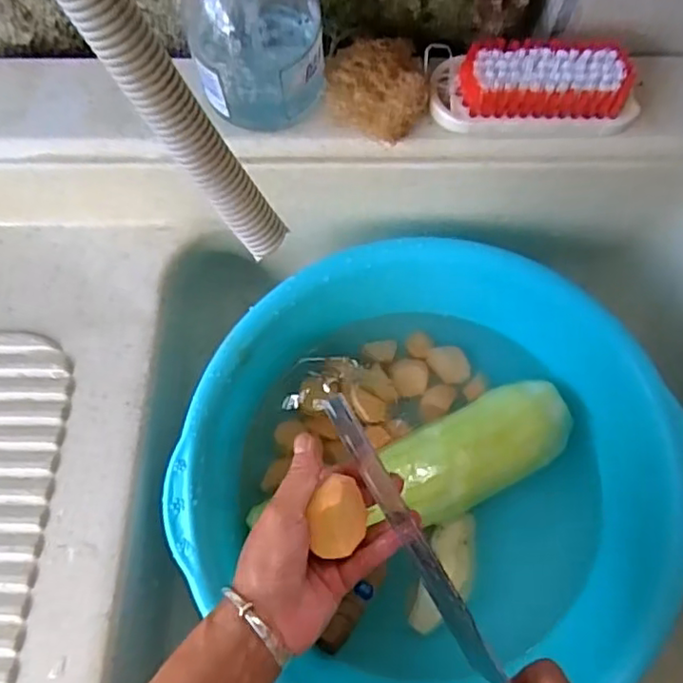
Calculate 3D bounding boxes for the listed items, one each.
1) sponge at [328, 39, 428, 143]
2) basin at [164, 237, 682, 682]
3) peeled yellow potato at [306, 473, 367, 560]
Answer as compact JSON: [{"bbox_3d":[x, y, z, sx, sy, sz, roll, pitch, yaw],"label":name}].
[{"bbox_3d":[0.024,-0.170,0.430,0.066,0.037,0.063,5,73,2],"label":"sponge"},{"bbox_3d":[0.065,0.106,0.495,0.370,0.117,0.338,3,73,1],"label":"basin"},{"bbox_3d":[-0.001,0.107,0.389,0.033,0.029,0.046,9,73,3],"label":"peeled yellow potato"}]

